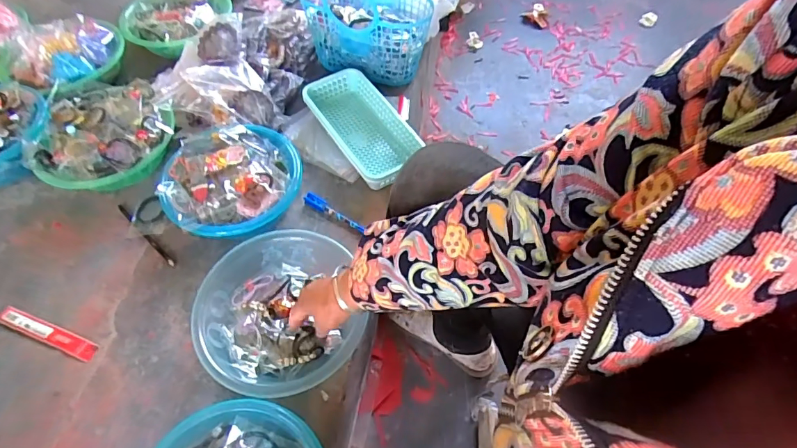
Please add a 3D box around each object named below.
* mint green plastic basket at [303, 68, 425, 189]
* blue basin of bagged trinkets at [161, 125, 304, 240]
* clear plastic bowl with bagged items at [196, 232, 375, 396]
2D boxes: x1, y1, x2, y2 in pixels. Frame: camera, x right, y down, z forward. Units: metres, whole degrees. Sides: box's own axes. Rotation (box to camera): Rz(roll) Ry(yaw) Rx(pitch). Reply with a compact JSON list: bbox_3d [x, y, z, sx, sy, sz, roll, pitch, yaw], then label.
[{"bbox_3d":[-0.064,-0.188,0.856,0.136,0.053,0.272,-30,62,-17],"label":"mint green plastic basket"},{"bbox_3d":[-0.286,-0.064,0.764,0.213,0.086,0.225,0,58,1],"label":"blue basin of bagged trinkets"},{"bbox_3d":[-0.172,0.129,0.641,0.223,0.059,0.233,0,58,1],"label":"clear plastic bowl with bagged items"}]

